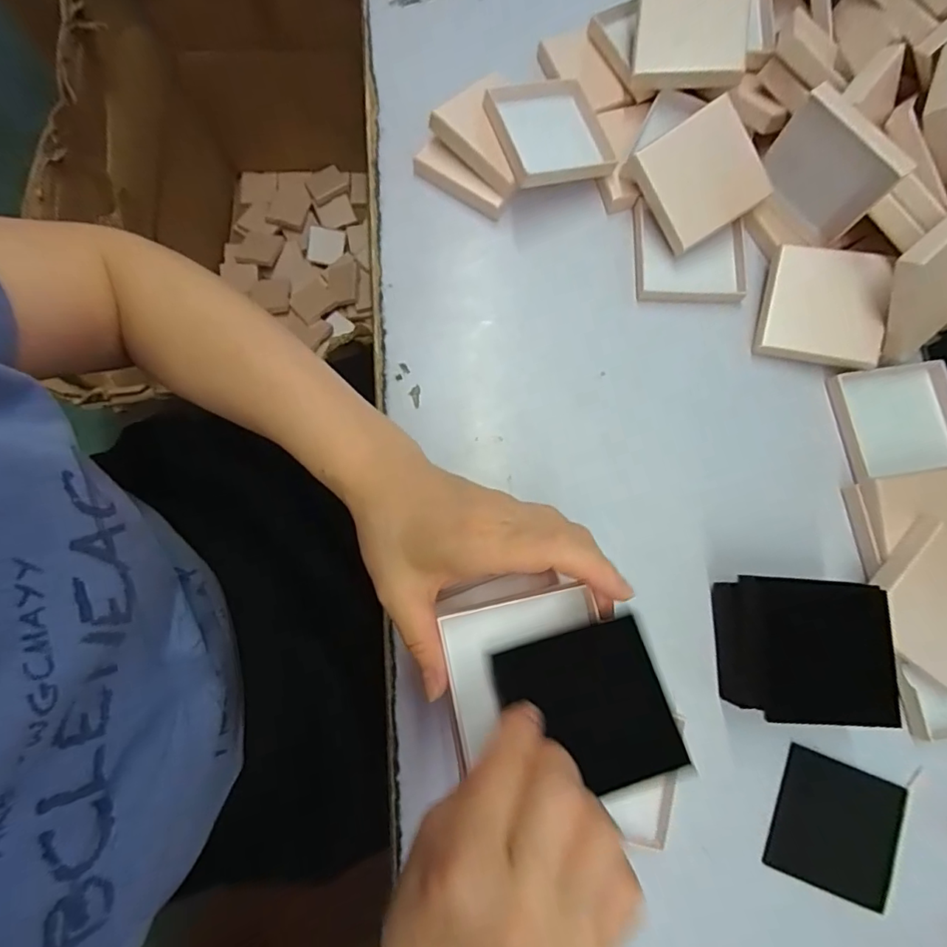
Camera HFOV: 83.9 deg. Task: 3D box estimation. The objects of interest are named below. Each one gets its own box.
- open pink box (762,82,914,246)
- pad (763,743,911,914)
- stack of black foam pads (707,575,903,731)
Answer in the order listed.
[{"bbox_3d":[0.230,-0.197,0.345,0.016,0.074,0.074,-44,83,-8],"label":"open pink box"},{"bbox_3d":[0.216,0.210,0.313,0.071,0.004,0.069,21,80,3],"label":"pad"},{"bbox_3d":[0.188,0.101,0.308,0.079,0.051,0.075,1,80,-1],"label":"stack of black foam pads"}]

